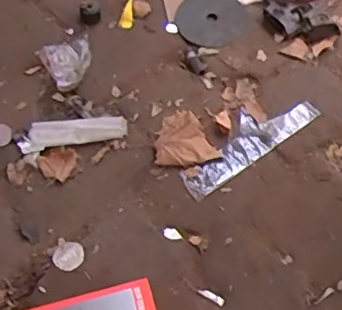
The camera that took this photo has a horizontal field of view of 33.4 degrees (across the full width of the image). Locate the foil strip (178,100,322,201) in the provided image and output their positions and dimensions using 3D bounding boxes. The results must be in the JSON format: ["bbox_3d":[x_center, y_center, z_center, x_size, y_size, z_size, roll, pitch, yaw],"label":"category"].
[{"bbox_3d":[0.092,-0.020,0.701,0.192,0.007,0.060,-35,65,-16],"label":"foil strip"}]

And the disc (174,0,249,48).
[{"bbox_3d":[0.056,-0.191,0.798,0.099,0.005,0.098,-1,61,2],"label":"disc"}]

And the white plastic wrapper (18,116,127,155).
[{"bbox_3d":[-0.120,-0.027,0.700,0.128,0.015,0.035,-9,61,-3],"label":"white plastic wrapper"}]

